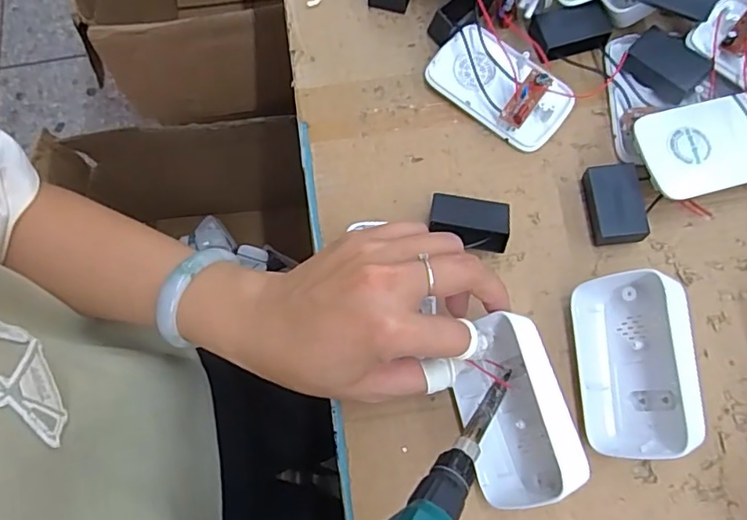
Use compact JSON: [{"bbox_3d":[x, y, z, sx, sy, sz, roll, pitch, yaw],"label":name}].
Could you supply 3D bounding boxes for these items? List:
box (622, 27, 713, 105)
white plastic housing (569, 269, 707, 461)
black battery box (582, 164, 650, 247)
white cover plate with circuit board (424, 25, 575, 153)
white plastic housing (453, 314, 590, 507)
[{"bbox_3d":[0.195,-0.129,0.372,0.048,0.021,0.032,40,77,13],"label":"box"},{"bbox_3d":[0.146,0.058,0.307,0.052,0.045,0.099,-1,72,1],"label":"white plastic housing"},{"bbox_3d":[0.151,-0.034,0.348,0.032,0.021,0.048,-1,72,1],"label":"black battery box"},{"bbox_3d":[0.086,-0.119,0.376,0.094,0.019,0.056,40,77,13],"label":"white cover plate with circuit board"},{"bbox_3d":[0.075,0.082,0.299,0.050,0.049,0.096,-13,72,-3],"label":"white plastic housing"}]

